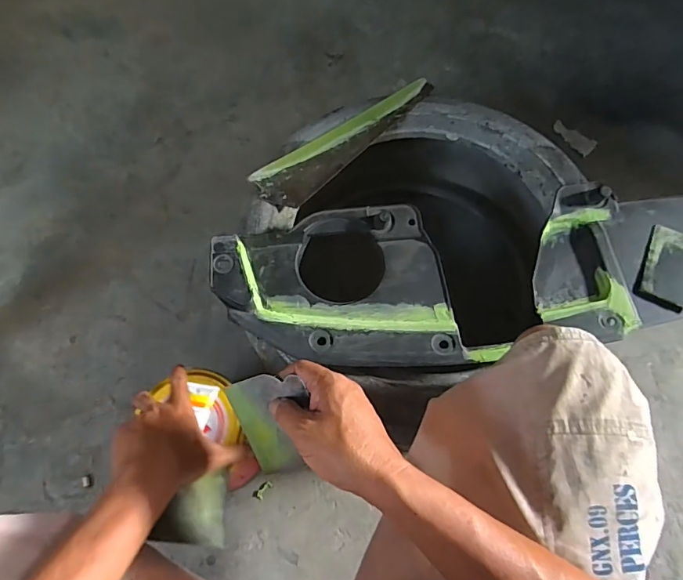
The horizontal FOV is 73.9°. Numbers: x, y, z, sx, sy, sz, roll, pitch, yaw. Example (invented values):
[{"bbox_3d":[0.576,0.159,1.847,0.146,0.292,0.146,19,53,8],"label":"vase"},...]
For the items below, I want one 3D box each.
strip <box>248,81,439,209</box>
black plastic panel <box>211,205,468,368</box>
[{"bbox_3d":[0.009,-0.244,0.724,0.337,0.017,0.084,-40,74,-17],"label":"strip"},{"bbox_3d":[-0.009,-0.004,0.604,0.301,0.035,0.229,-6,68,-5],"label":"black plastic panel"}]

